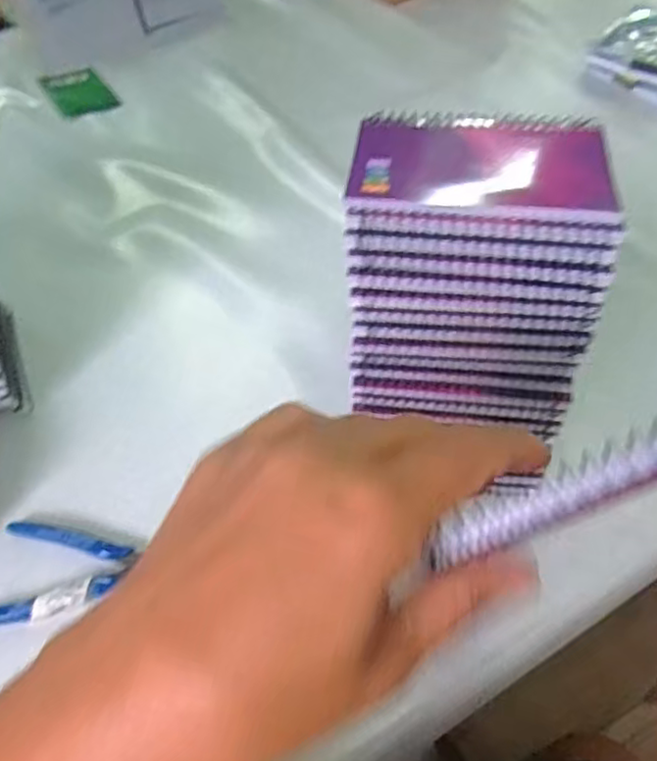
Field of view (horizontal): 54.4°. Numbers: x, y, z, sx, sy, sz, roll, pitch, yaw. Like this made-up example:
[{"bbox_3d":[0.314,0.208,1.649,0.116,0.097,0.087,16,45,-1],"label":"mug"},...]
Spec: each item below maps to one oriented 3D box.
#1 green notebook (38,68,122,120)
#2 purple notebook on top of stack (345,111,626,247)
[{"bbox_3d":[-0.332,-0.384,0.846,0.073,0.010,0.119,-28,56,-19],"label":"green notebook"},{"bbox_3d":[0.078,-0.107,0.326,0.129,0.010,0.095,5,52,6],"label":"purple notebook on top of stack"}]

